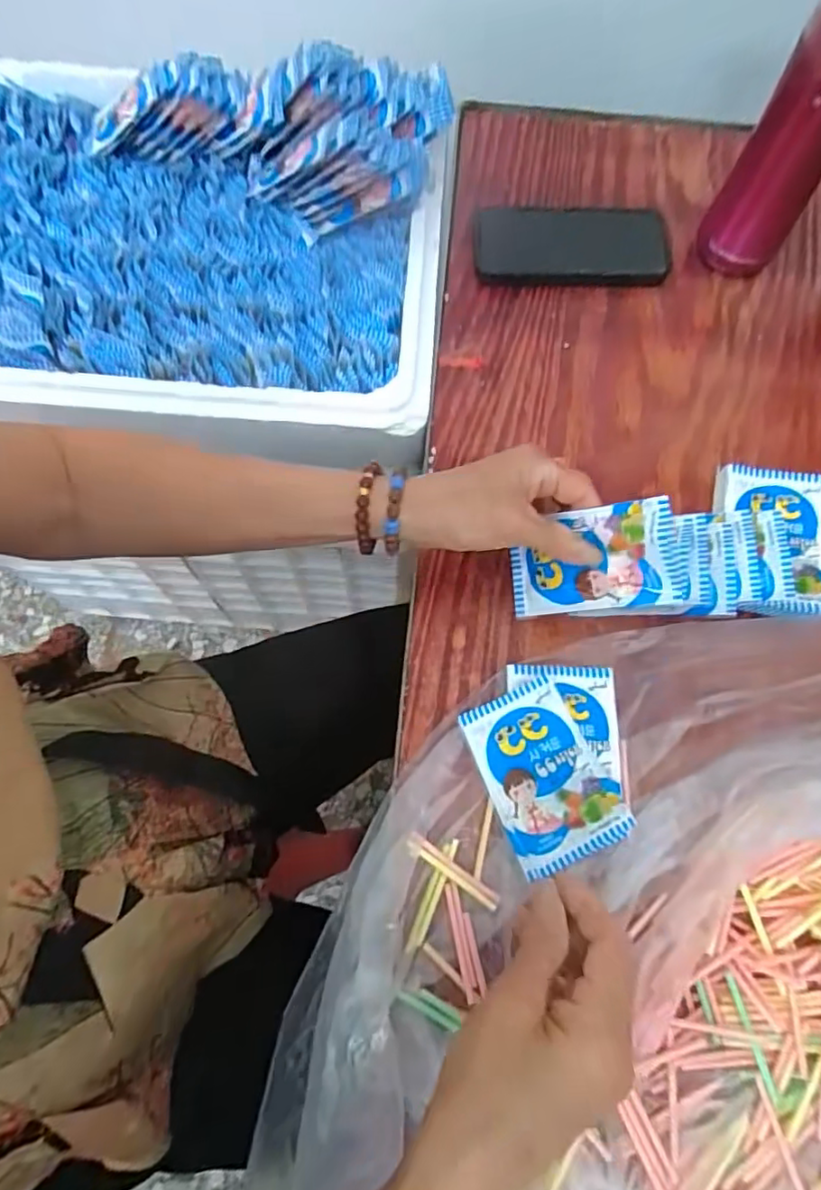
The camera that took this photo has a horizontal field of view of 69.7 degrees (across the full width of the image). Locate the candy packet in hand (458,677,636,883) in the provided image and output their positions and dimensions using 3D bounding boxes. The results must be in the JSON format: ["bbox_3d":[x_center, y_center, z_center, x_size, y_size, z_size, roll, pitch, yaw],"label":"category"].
[{"bbox_3d":[0.082,0.110,0.364,0.070,0.008,0.102,-22,70,-7],"label":"candy packet in hand"}]

